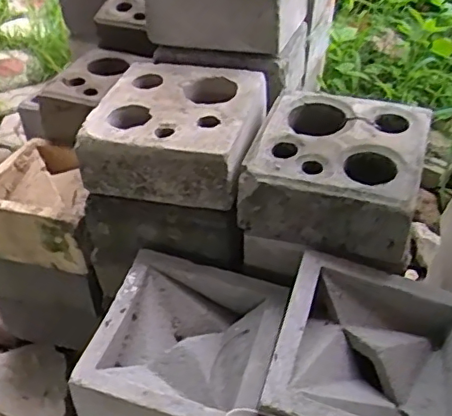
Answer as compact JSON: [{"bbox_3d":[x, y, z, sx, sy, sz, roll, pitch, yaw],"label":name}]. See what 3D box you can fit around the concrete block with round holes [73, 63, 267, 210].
[{"bbox_3d":[-0.065,-0.112,0.768,0.213,0.086,0.209,12,44,11],"label":"concrete block with round holes"}]

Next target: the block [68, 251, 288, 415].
[{"bbox_3d":[-0.047,0.173,0.689,0.200,0.090,0.205,13,44,11],"label":"block"}]

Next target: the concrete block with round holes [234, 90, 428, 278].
[{"bbox_3d":[0.136,-0.051,0.731,0.199,0.096,0.202,12,44,11],"label":"concrete block with round holes"}]

